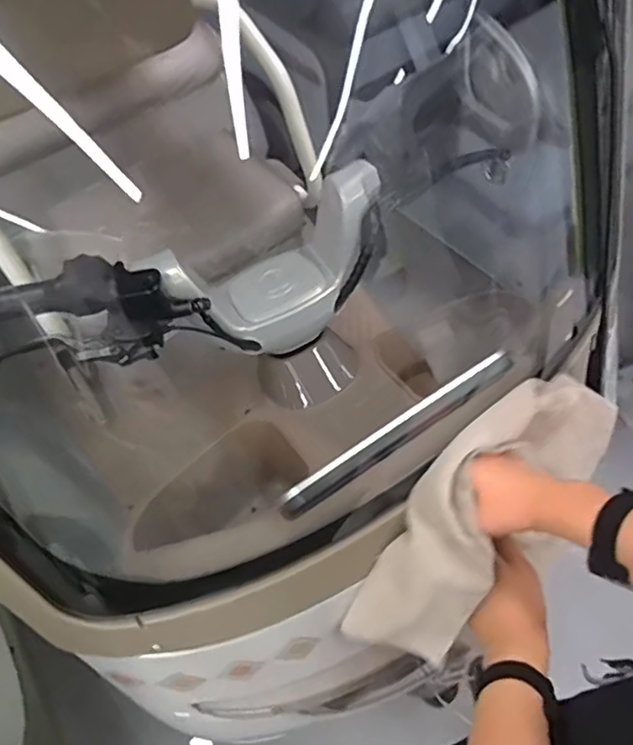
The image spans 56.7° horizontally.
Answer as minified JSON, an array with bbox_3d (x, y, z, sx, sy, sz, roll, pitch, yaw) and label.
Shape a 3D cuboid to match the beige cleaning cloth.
[{"bbox_3d":[0.170,0.147,0.613,0.118,0.119,0.357,40,85,22],"label":"beige cleaning cloth"}]

